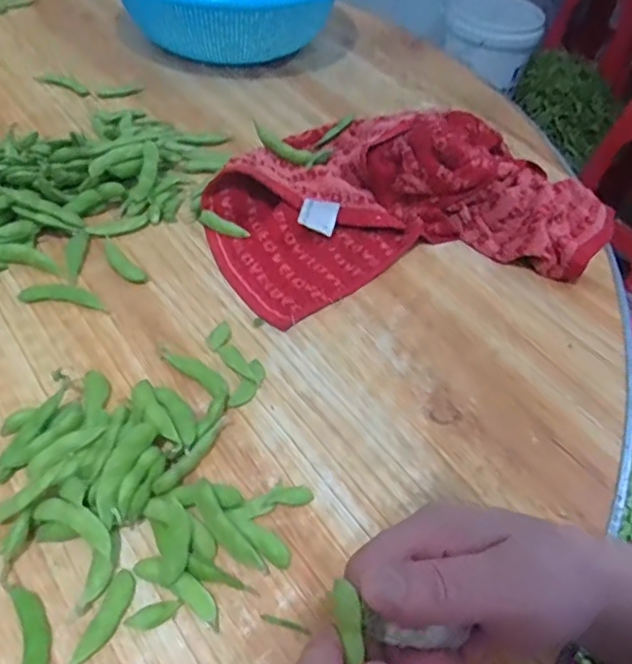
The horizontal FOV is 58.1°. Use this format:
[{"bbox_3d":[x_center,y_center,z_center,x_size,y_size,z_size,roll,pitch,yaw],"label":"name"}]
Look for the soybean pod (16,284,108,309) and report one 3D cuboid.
[{"bbox_3d":[-0.177,-0.027,0.402,0.057,0.005,0.019,5,49,-1],"label":"soybean pod"}]

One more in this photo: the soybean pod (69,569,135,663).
[{"bbox_3d":[-0.101,0.138,0.272,0.013,0.006,0.046,19,50,11],"label":"soybean pod"}]

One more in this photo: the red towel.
[{"bbox_3d":[0.090,-0.115,0.464,0.349,0.062,0.191,-9,51,-13],"label":"red towel"}]

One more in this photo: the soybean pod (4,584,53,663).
[{"bbox_3d":[-0.134,0.141,0.266,0.016,0.005,0.050,-15,52,-17],"label":"soybean pod"}]

